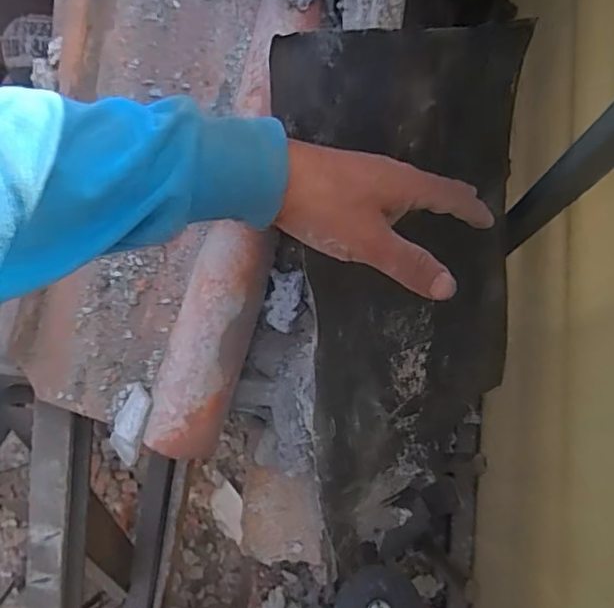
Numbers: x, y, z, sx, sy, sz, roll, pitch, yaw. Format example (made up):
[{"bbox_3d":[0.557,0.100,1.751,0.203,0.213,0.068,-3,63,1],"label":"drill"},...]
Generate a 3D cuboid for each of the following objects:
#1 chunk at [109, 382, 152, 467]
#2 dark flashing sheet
[{"bbox_3d":[-0.164,0.111,0.540,0.029,0.015,0.070,15,78,4],"label":"chunk"},{"bbox_3d":[0.088,0.040,0.511,0.197,0.047,0.518,-20,123,-23],"label":"dark flashing sheet"}]

